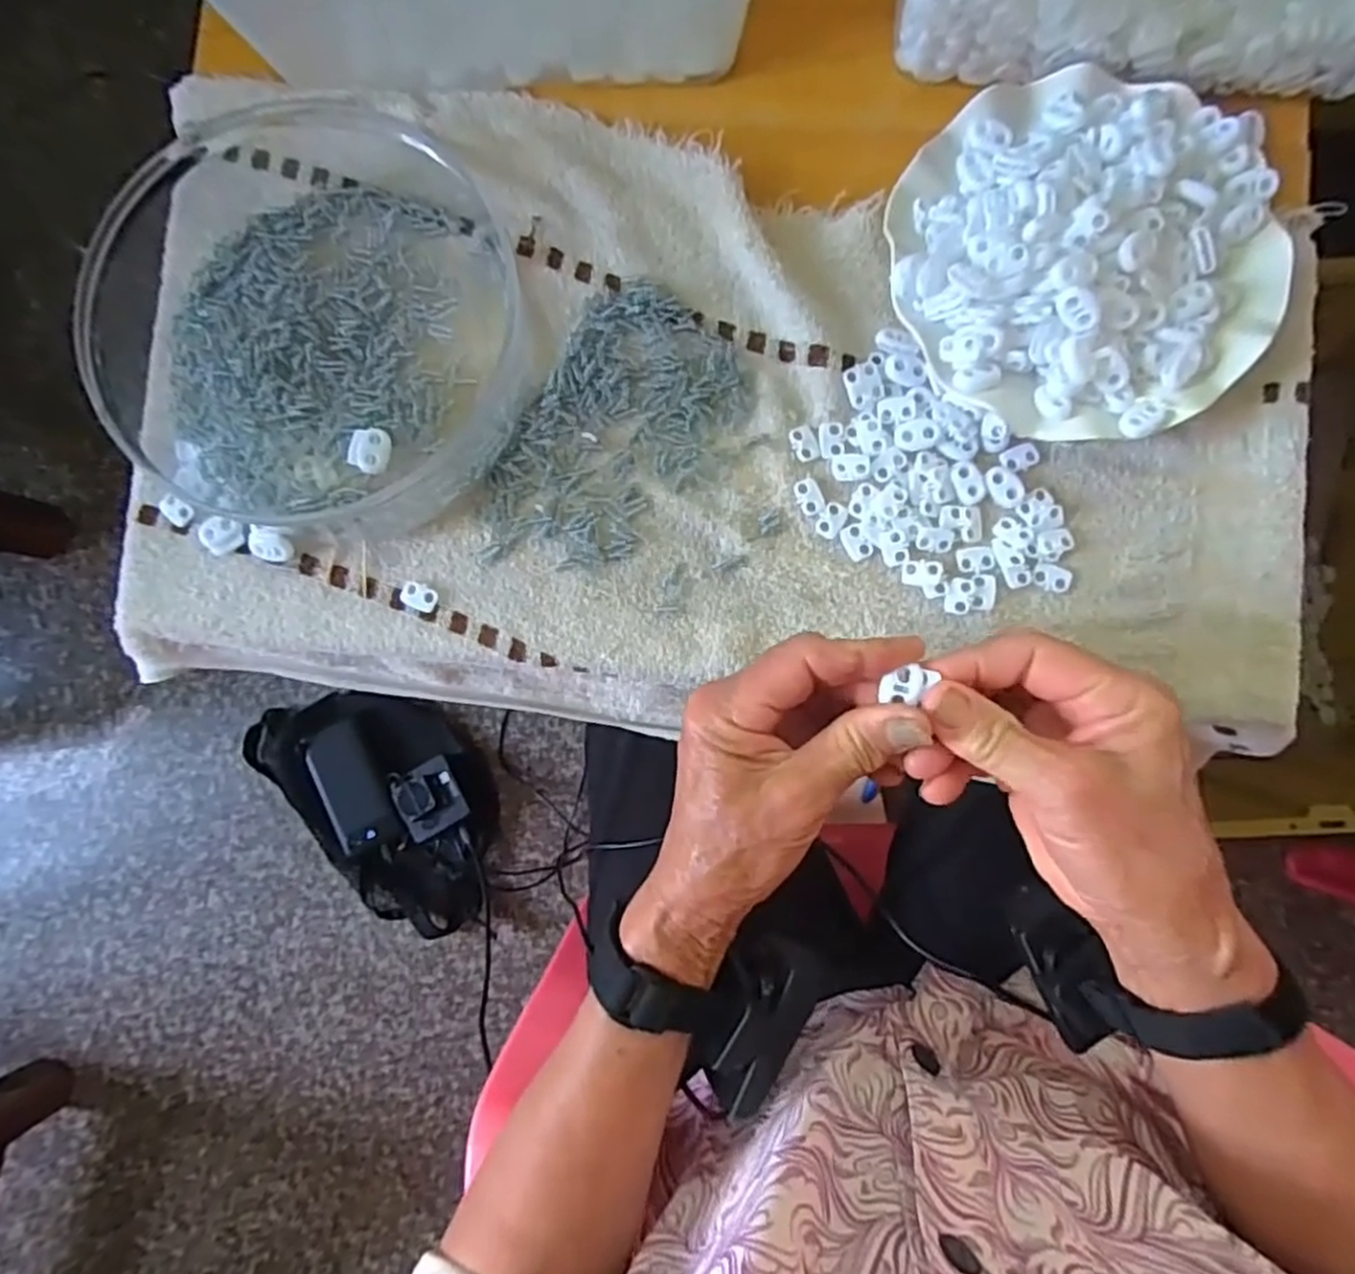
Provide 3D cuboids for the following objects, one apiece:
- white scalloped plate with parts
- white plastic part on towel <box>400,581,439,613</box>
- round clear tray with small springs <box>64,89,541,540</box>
[{"bbox_3d":[0.200,-0.188,0.364,0.181,0.043,0.177,0,87,3],"label":"white scalloped plate with parts"},{"bbox_3d":[-0.134,-0.021,0.386,0.020,0.004,0.013,23,89,3],"label":"white plastic part on towel"},{"bbox_3d":[-0.187,-0.170,0.371,0.210,0.052,0.223,0,87,3],"label":"round clear tray with small springs"}]

